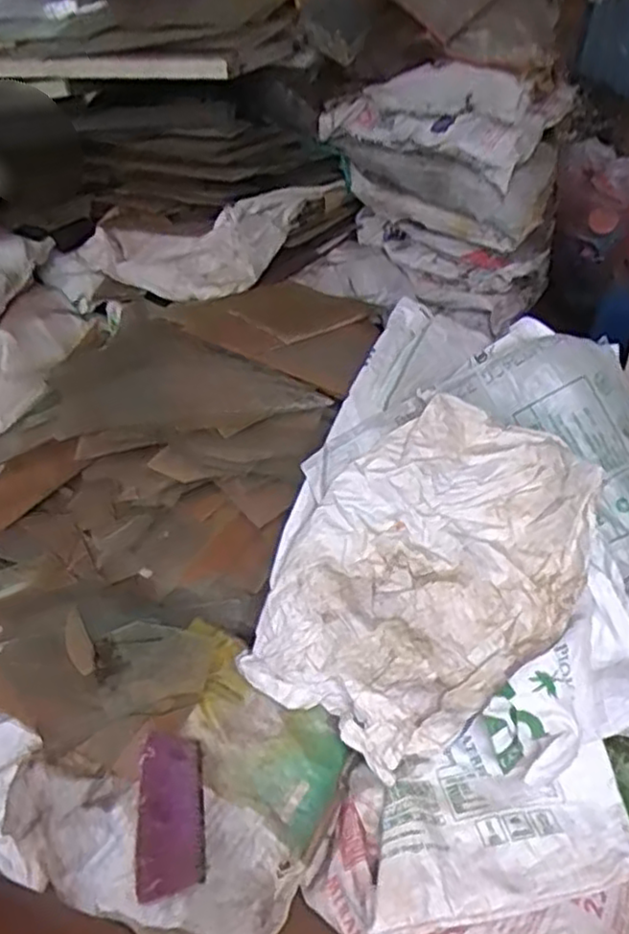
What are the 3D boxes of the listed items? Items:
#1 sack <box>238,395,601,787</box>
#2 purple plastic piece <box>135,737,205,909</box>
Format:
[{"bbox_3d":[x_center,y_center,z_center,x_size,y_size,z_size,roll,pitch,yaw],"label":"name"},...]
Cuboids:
[{"bbox_3d":[0.201,0.198,1.312,0.491,0.138,0.672,29,78,18],"label":"sack"},{"bbox_3d":[-0.240,0.570,1.183,0.103,0.042,0.271,-5,39,-6],"label":"purple plastic piece"}]

